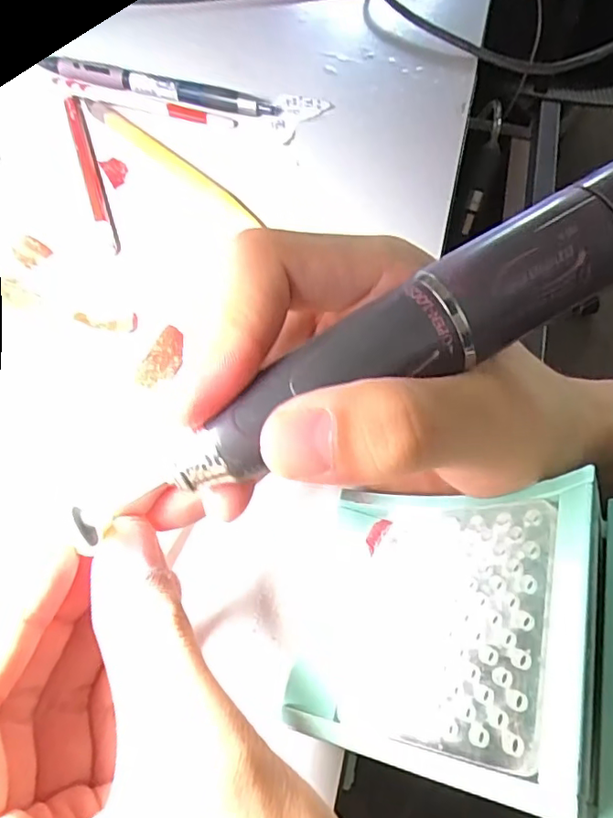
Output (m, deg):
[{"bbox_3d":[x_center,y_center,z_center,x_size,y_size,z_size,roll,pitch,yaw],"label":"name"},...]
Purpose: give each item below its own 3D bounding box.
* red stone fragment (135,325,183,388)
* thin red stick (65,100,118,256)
[{"bbox_3d":[-0.059,-0.021,0.239,0.015,0.004,0.031,18,64,7],"label":"red stone fragment"},{"bbox_3d":[-0.111,-0.124,0.292,0.008,0.008,0.119,-18,64,-10],"label":"thin red stick"}]

